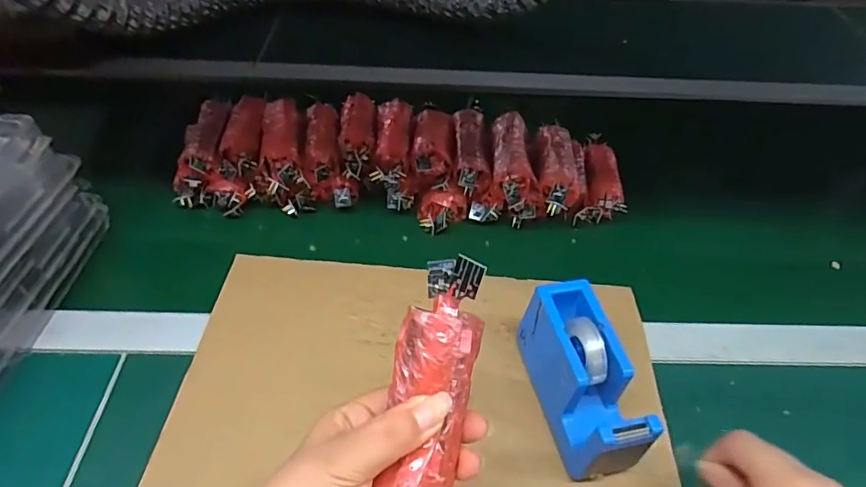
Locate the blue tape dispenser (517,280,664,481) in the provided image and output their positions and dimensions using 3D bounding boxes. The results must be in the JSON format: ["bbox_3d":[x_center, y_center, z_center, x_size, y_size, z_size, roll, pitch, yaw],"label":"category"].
[{"bbox_3d":[0.108,0.102,0.391,0.058,0.081,0.132,-9,51,-8],"label":"blue tape dispenser"}]

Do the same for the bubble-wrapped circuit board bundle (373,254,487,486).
[{"bbox_3d":[-0.002,0.074,0.247,0.037,0.027,0.137,9,74,6],"label":"bubble-wrapped circuit board bundle"}]

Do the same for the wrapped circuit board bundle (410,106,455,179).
[{"bbox_3d":[0.001,-0.114,0.573,0.045,0.035,0.109,3,51,1],"label":"wrapped circuit board bundle"}]

